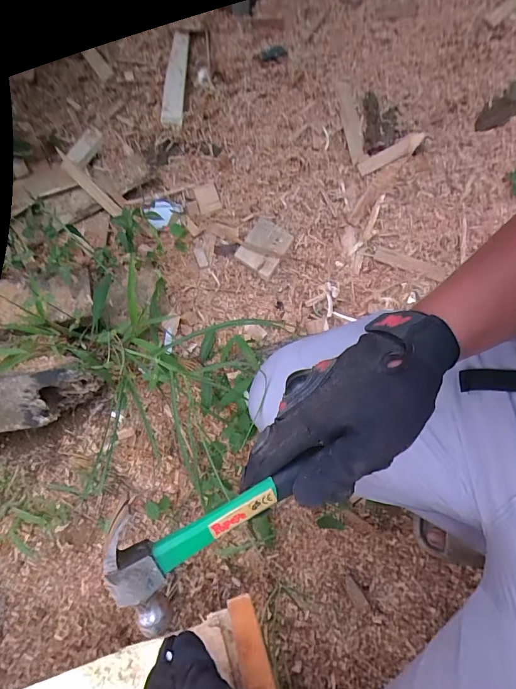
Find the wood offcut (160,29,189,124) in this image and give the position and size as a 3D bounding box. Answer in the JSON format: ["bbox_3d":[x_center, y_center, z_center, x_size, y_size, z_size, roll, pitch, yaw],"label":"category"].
[{"bbox_3d":[-0.198,-0.651,0.944,0.052,0.027,0.303,-1,68,3],"label":"wood offcut"}]

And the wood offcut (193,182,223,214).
[{"bbox_3d":[-0.114,-0.331,0.883,0.049,0.008,0.073,-19,74,2],"label":"wood offcut"}]

